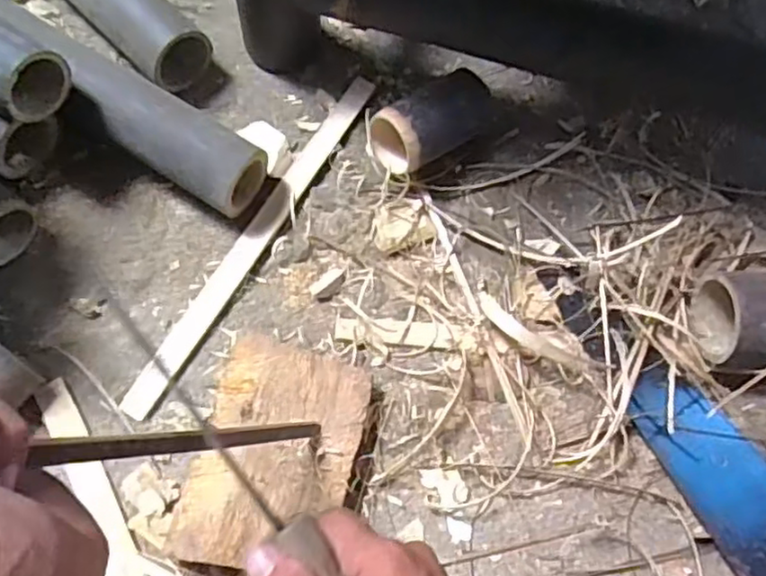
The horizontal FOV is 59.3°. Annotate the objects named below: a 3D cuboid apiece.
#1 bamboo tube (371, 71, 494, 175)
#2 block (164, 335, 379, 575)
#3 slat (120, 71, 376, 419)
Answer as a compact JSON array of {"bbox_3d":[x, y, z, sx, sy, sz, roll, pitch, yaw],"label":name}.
[{"bbox_3d":[0.045,-0.151,0.609,0.063,0.056,0.114,44,61,14],"label":"bamboo tube"},{"bbox_3d":[-0.075,0.129,0.507,0.123,0.054,0.169,12,69,0],"label":"block"},{"bbox_3d":[-0.108,-0.048,0.593,0.025,0.011,0.363,29,70,7],"label":"slat"}]

